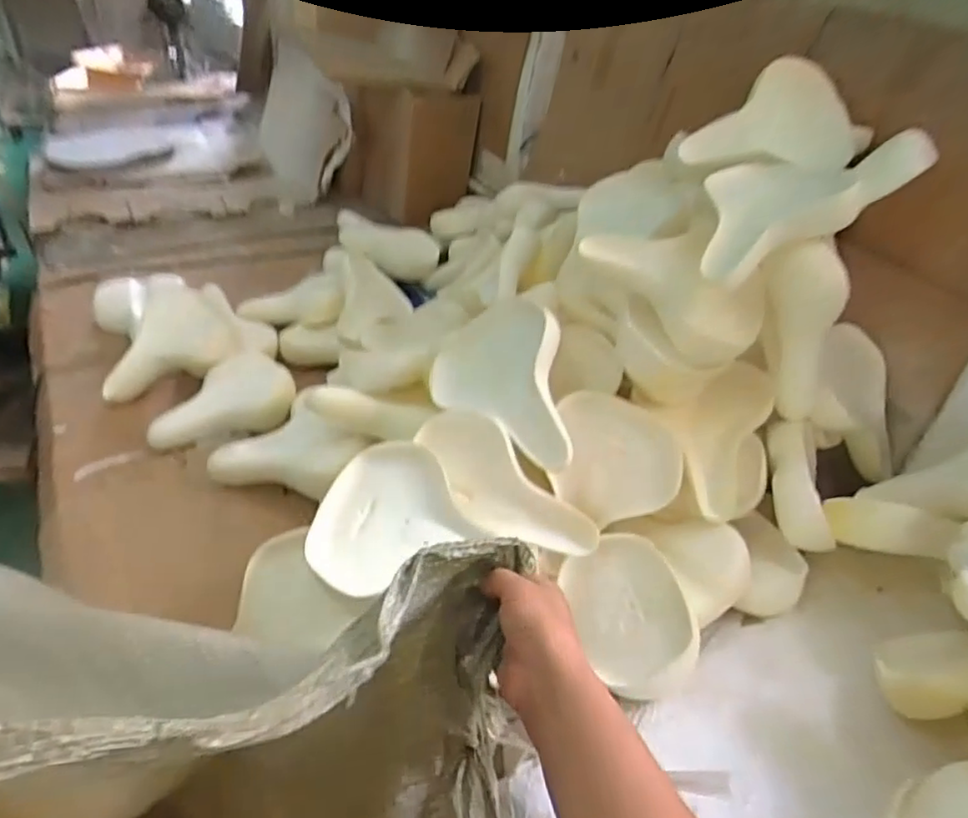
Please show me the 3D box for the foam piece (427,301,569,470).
[{"bbox_3d":[0.016,-0.029,0.841,0.192,0.052,0.235,-13,72,24],"label":"foam piece"}]

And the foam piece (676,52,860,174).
[{"bbox_3d":[0.422,-0.390,0.961,0.169,0.216,0.075,49,10,-3],"label":"foam piece"}]

